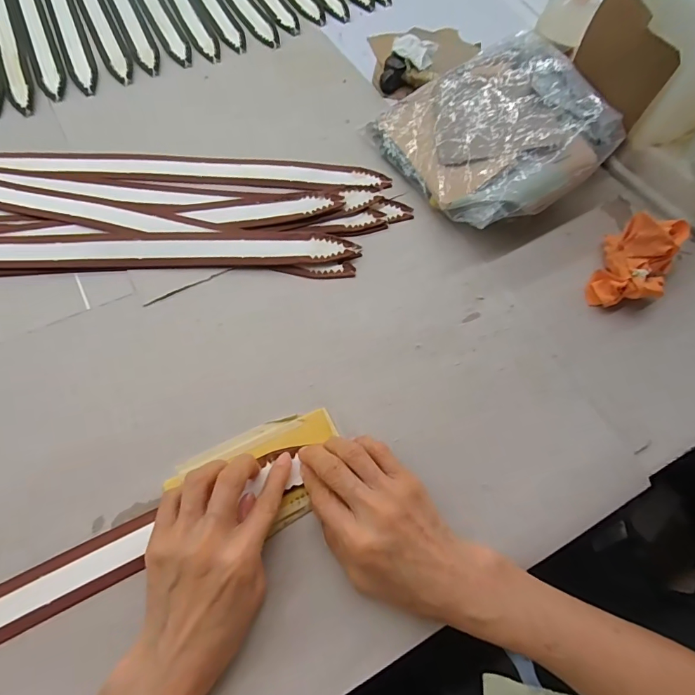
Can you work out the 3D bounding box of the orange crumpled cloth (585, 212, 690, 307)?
[{"bbox_3d":[0.283,-0.087,0.406,0.060,0.058,0.104,27,66,11],"label":"orange crumpled cloth"}]

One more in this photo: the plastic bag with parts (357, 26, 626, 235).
[{"bbox_3d":[0.167,-0.241,0.466,0.221,0.064,0.218,-28,68,-15],"label":"plastic bag with parts"}]

